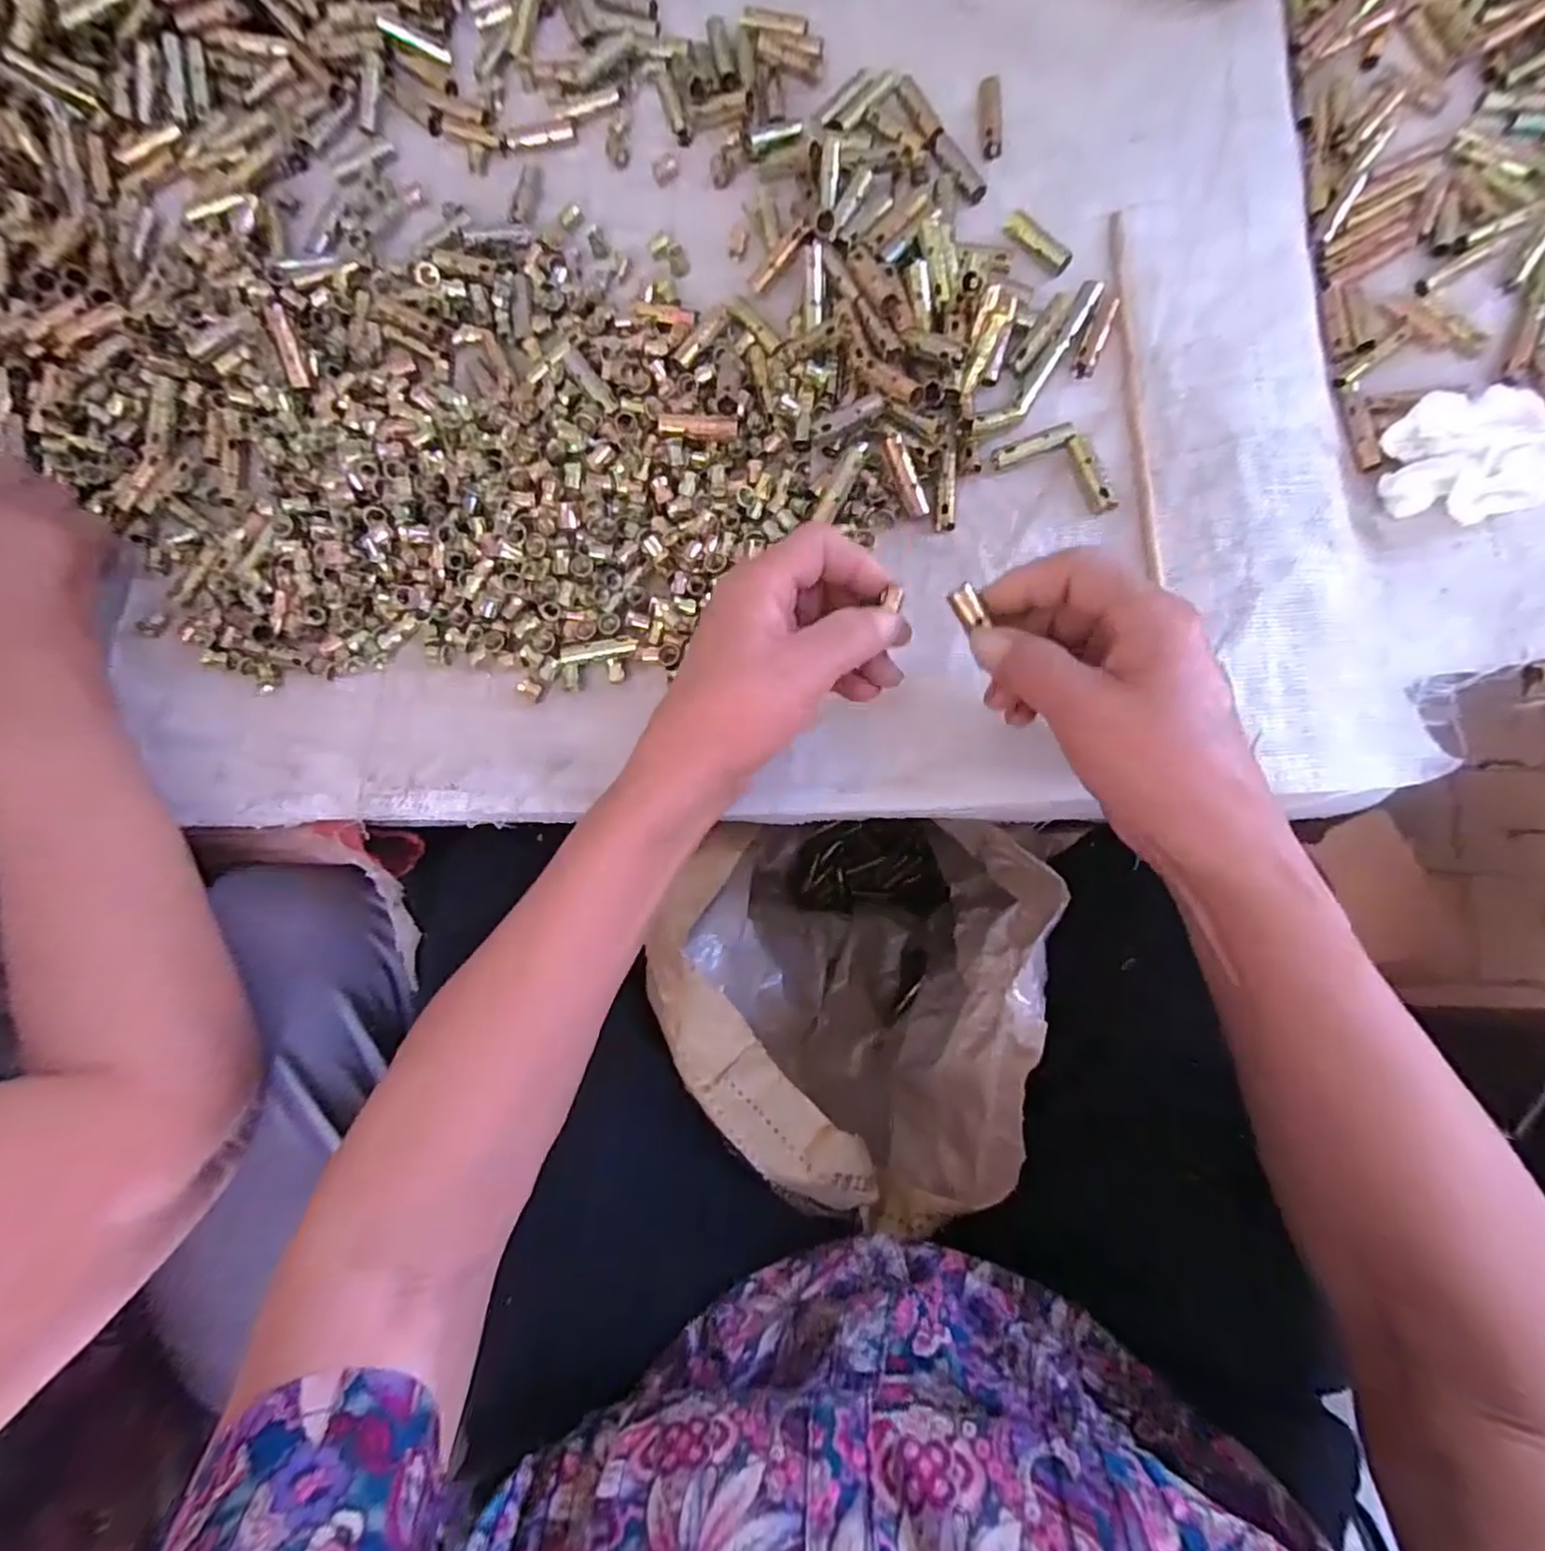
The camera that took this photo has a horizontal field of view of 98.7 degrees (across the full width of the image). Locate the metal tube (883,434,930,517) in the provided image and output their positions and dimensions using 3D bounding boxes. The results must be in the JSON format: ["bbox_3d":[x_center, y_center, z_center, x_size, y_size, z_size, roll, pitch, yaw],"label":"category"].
[{"bbox_3d":[0.068,-0.152,0.338,0.011,0.005,0.042,-25,100,2],"label":"metal tube"}]

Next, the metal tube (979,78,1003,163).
[{"bbox_3d":[0.122,-0.368,0.370,0.011,0.013,0.042,-5,82,5],"label":"metal tube"}]

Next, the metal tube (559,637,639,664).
[{"bbox_3d":[-0.092,-0.066,0.349,0.042,0.005,0.009,-6,82,5],"label":"metal tube"}]

